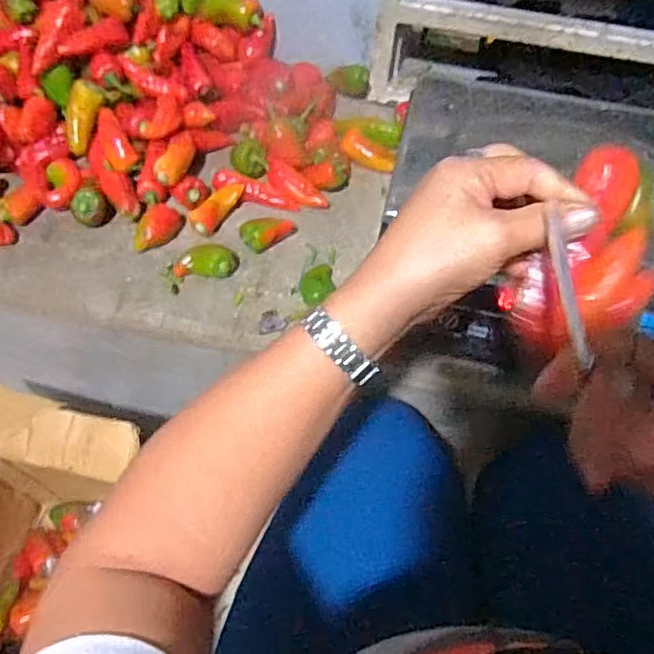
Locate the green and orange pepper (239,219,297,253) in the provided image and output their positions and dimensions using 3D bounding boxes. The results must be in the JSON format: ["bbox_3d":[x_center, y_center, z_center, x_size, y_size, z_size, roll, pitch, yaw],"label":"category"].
[{"bbox_3d":[-0.063,-0.112,0.671,0.066,0.038,0.032,-22,63,-13],"label":"green and orange pepper"}]

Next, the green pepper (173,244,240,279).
[{"bbox_3d":[-0.134,-0.073,0.650,0.071,0.029,0.036,-14,62,-10],"label":"green pepper"}]

